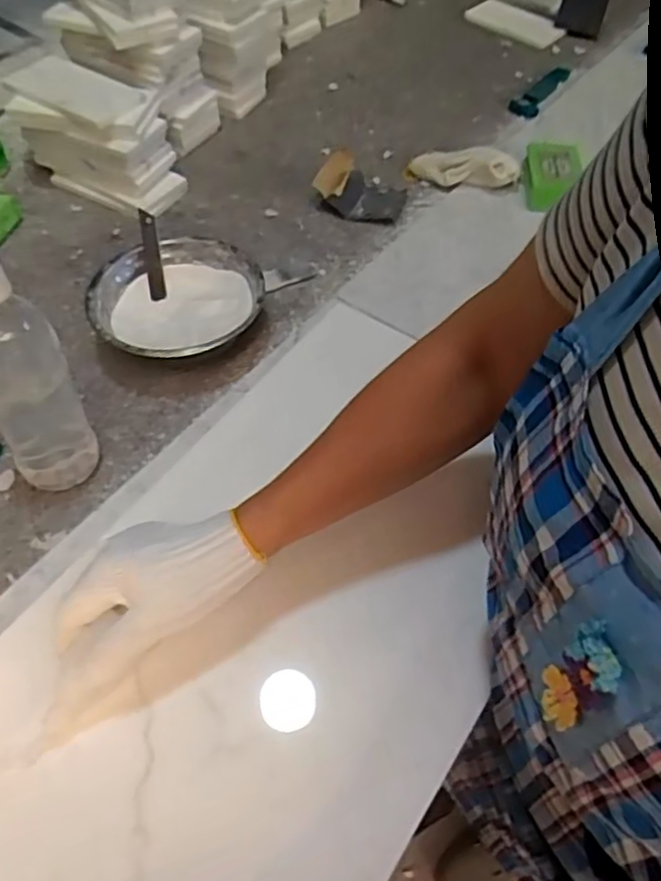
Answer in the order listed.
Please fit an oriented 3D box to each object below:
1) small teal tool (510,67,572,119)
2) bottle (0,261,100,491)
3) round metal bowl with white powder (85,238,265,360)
[{"bbox_3d":[0.309,-0.516,1.016,0.043,0.011,0.179,25,59,16],"label":"small teal tool"},{"bbox_3d":[-0.227,-0.046,0.515,0.068,0.197,0.057,-27,56,-20],"label":"bottle"},{"bbox_3d":[-0.147,-0.130,0.673,0.160,0.046,0.154,0,56,0],"label":"round metal bowl with white powder"}]

